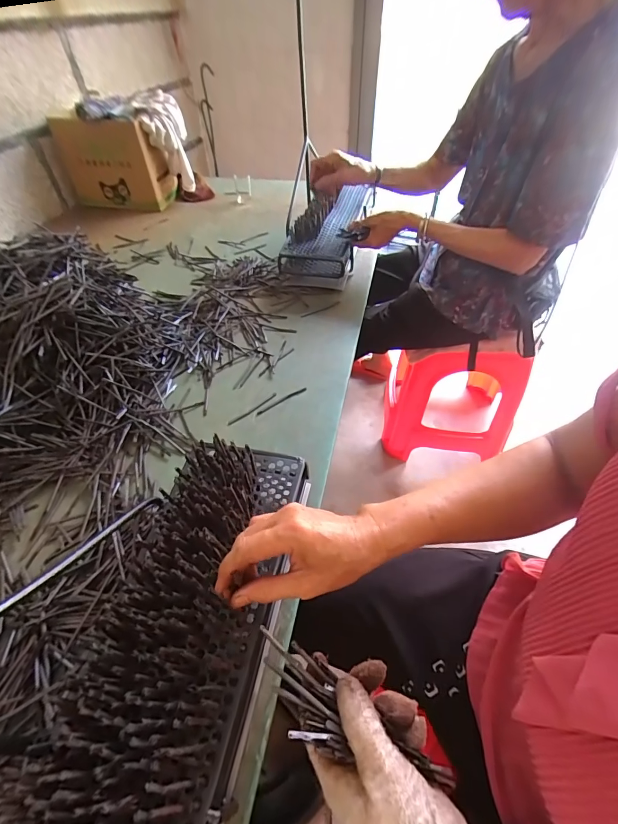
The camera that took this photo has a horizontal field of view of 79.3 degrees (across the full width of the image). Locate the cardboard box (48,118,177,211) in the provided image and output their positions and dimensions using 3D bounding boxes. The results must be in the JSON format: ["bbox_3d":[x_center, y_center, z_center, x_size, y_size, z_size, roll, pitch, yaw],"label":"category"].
[{"bbox_3d":[-0.610,-0.790,1.180,0.312,0.236,0.111,9,49,11],"label":"cardboard box"}]

